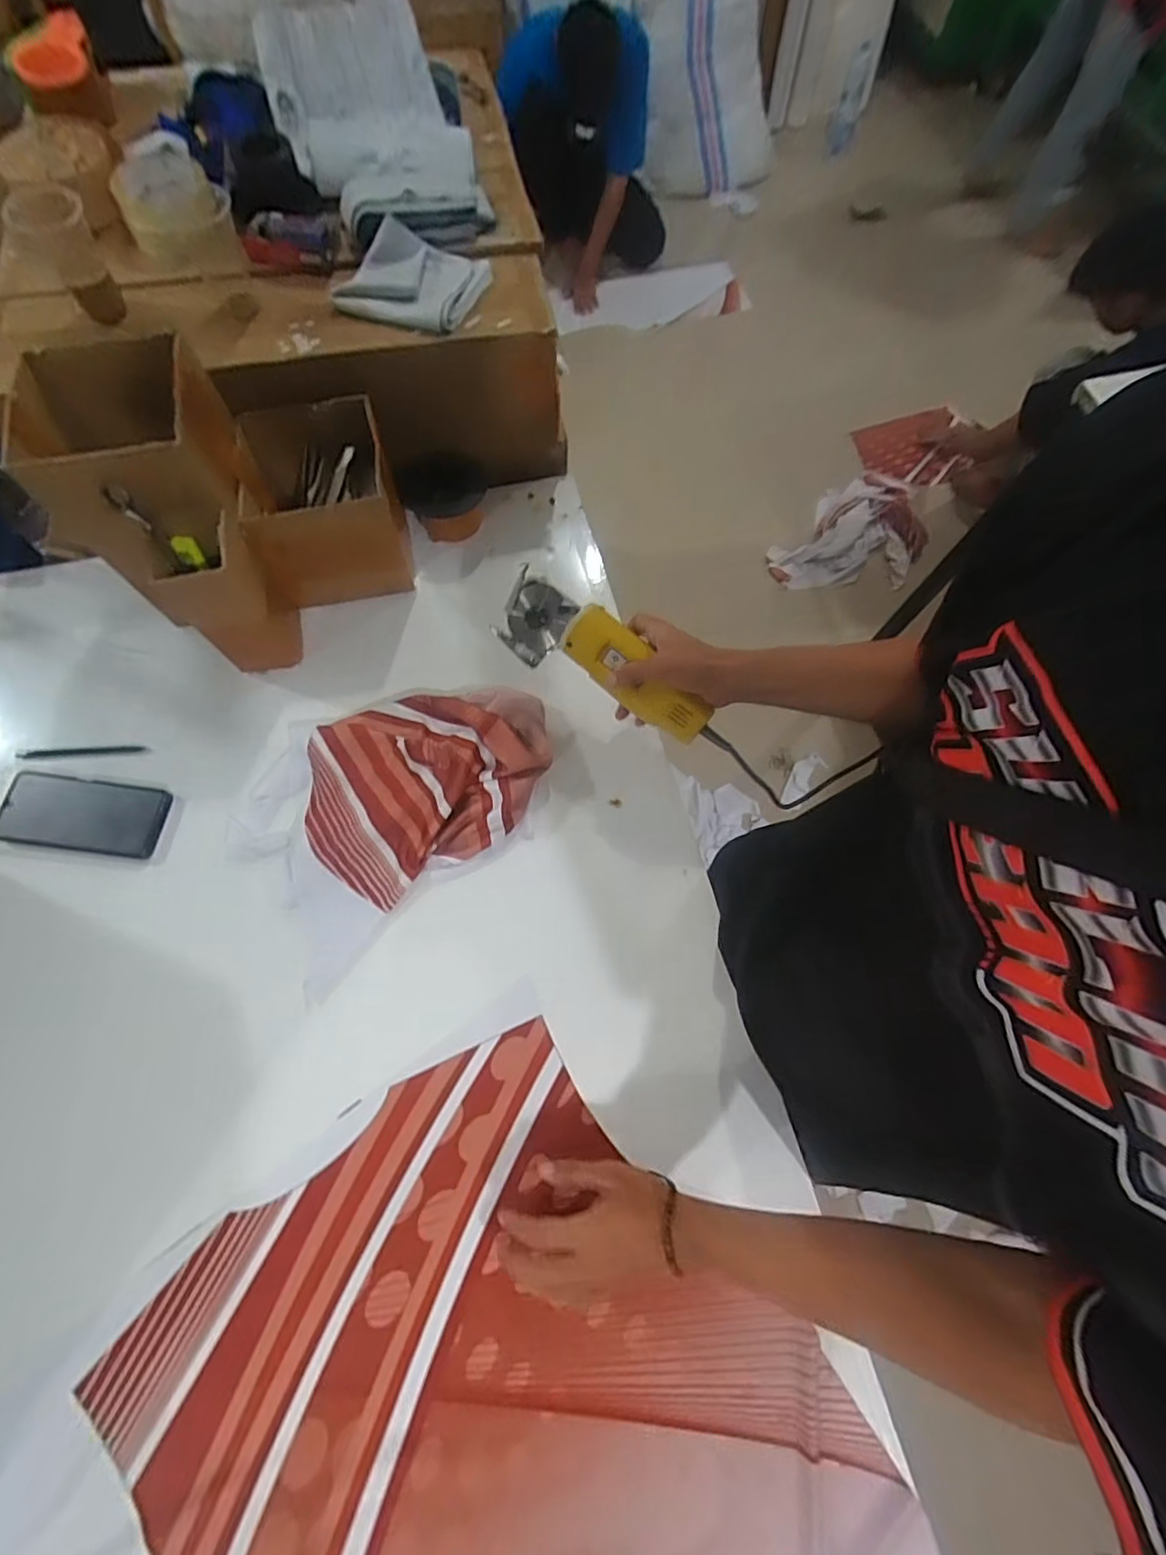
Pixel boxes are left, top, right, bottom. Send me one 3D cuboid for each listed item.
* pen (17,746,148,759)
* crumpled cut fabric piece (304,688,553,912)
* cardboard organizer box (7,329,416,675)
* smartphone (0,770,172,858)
[{"bbox_3d":[-0.577,-0.030,0.688,0.138,0.007,0.014,-5,70,-4],"label":"pen"},{"bbox_3d":[-0.174,-0.008,0.669,0.287,0.043,0.218,-29,73,-12],"label":"crumpled cut fabric piece"},{"bbox_3d":[-0.371,-0.299,0.665,0.302,0.249,0.247,-15,71,-8],"label":"cardboard organizer box"},{"bbox_3d":[-0.548,0.039,0.652,0.172,0.012,0.078,7,69,0],"label":"smartphone"}]

